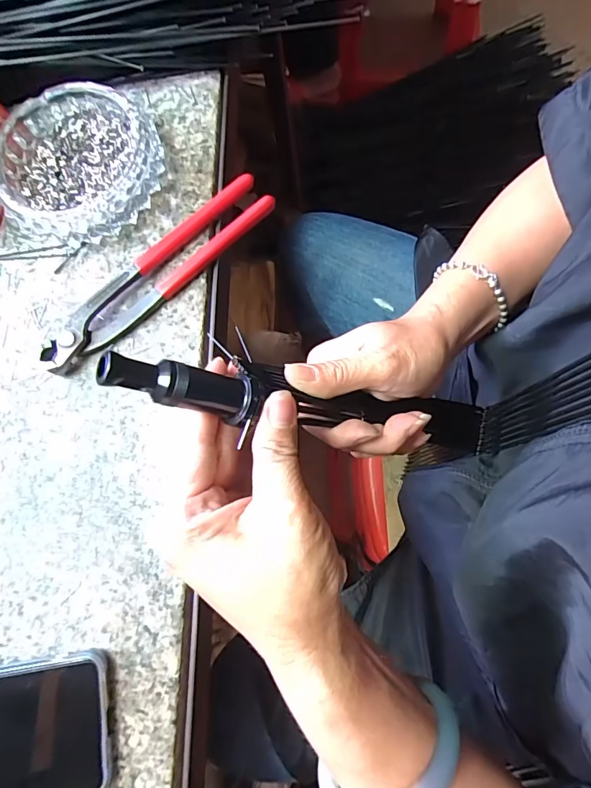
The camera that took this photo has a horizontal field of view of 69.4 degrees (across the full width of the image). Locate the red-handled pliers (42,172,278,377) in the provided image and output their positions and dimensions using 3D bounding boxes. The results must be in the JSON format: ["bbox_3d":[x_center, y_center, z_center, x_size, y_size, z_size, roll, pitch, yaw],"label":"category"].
[{"bbox_3d":[-0.100,-0.089,0.304,0.191,0.019,0.041,-40,77,-4],"label":"red-handled pliers"}]

